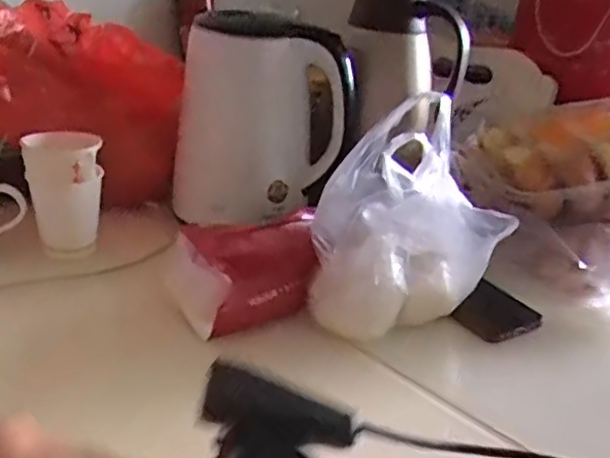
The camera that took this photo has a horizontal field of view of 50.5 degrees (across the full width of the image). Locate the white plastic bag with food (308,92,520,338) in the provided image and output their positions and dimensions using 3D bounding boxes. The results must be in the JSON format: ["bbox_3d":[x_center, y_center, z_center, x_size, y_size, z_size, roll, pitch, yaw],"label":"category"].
[{"bbox_3d":[0.088,-0.001,0.544,0.114,0.207,0.128,-9,28,-29],"label":"white plastic bag with food"}]

